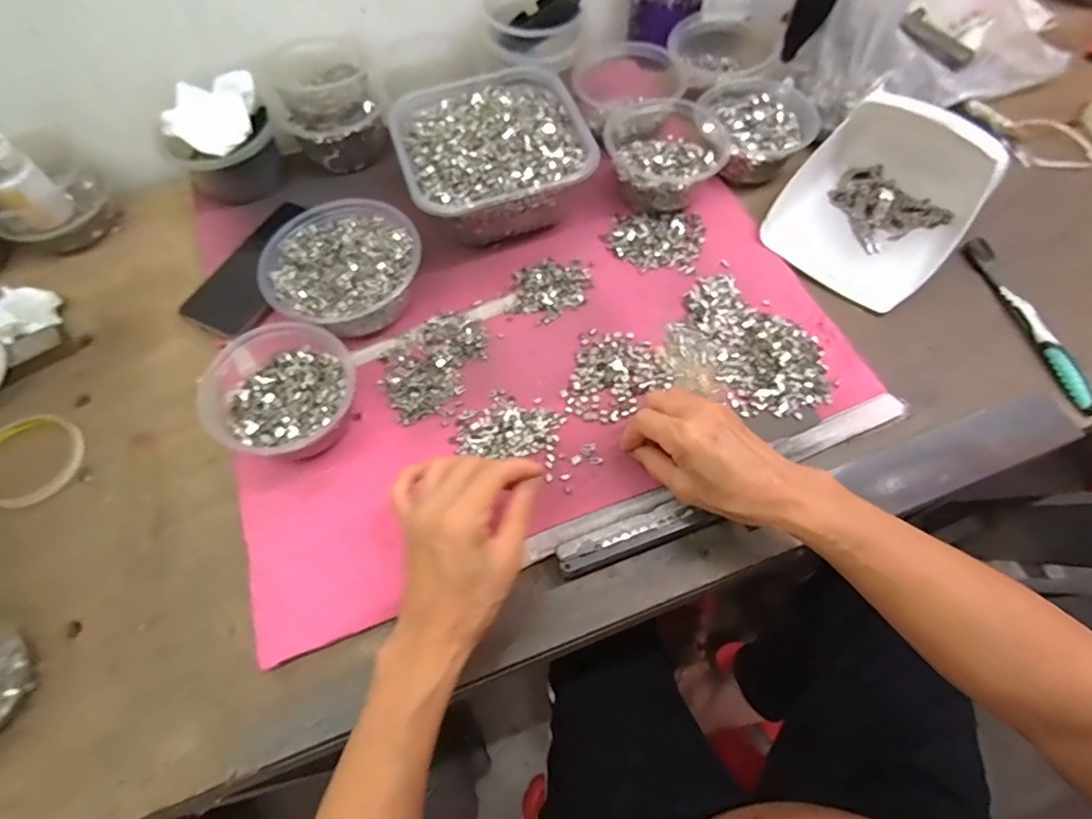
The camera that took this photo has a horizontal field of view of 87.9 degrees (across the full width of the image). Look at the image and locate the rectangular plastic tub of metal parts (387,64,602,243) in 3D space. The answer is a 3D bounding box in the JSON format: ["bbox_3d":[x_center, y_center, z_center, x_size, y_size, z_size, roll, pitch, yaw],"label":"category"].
[{"bbox_3d":[-0.053,-0.247,0.560,0.175,0.082,0.181,-20,63,-8],"label":"rectangular plastic tub of metal parts"}]

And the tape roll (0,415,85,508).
[{"bbox_3d":[-0.443,0.044,0.485,0.087,0.017,0.081,12,63,8],"label":"tape roll"}]

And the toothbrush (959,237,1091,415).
[{"bbox_3d":[0.428,-0.080,0.504,0.019,0.018,0.183,-13,62,-4],"label":"toothbrush"}]

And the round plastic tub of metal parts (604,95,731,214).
[{"bbox_3d":[0.119,-0.254,0.569,0.113,0.060,0.123,-1,62,2],"label":"round plastic tub of metal parts"}]

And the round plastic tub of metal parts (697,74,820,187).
[{"bbox_3d":[0.217,-0.292,0.592,0.109,0.045,0.113,-7,62,-1],"label":"round plastic tub of metal parts"}]

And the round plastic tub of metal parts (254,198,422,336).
[{"bbox_3d":[-0.181,-0.122,0.515,0.133,0.057,0.129,-1,62,2],"label":"round plastic tub of metal parts"}]

